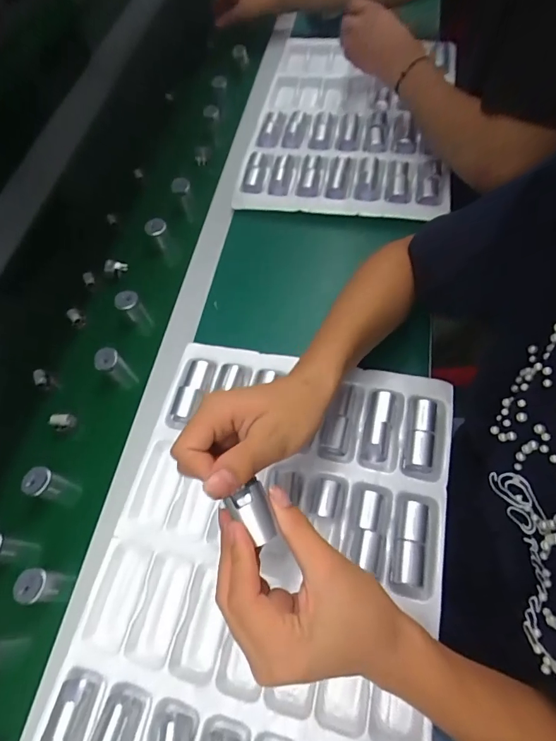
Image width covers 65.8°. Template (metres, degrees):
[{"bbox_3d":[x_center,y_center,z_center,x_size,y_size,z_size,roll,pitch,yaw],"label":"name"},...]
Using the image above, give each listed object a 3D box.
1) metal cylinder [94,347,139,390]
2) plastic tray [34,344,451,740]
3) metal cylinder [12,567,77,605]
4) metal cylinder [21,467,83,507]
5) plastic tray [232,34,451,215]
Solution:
[{"bbox_3d":[-0.211,0.000,0.562,0.030,0.071,0.030,-2,61,3],"label":"metal cylinder"},{"bbox_3d":[-0.015,0.188,0.407,0.315,0.036,0.452,11,63,9],"label":"plastic tray"},{"bbox_3d":[-0.235,0.220,0.437,0.026,0.067,0.030,-2,61,3],"label":"metal cylinder"},{"bbox_3d":[-0.257,0.135,0.493,0.027,0.077,0.031,22,65,15],"label":"metal cylinder"},{"bbox_3d":[0.123,-0.435,0.735,0.328,0.038,0.462,6,62,7],"label":"plastic tray"}]

